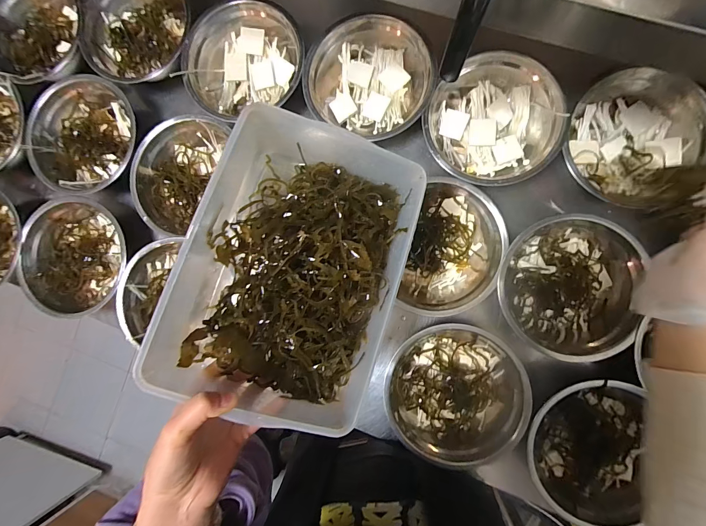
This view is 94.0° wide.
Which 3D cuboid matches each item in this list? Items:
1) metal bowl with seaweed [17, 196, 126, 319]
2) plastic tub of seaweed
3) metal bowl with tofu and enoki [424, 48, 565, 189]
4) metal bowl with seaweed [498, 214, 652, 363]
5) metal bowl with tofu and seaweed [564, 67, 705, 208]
[{"bbox_3d":[-0.453,-0.005,0.548,0.199,0.065,0.185,0,88,7],"label":"metal bowl with seaweed"},{"bbox_3d":[-0.059,0.004,0.335,0.212,0.120,0.289,13,90,7],"label":"plastic tub of seaweed"},{"bbox_3d":[0.199,-0.198,0.472,0.176,0.050,0.177,-39,84,4],"label":"metal bowl with tofu and enoki"},{"bbox_3d":[0.301,0.036,0.467,0.186,0.075,0.197,0,88,7],"label":"metal bowl with seaweed"},{"bbox_3d":[0.386,-0.169,0.450,0.175,0.051,0.163,0,88,7],"label":"metal bowl with tofu and seaweed"}]

